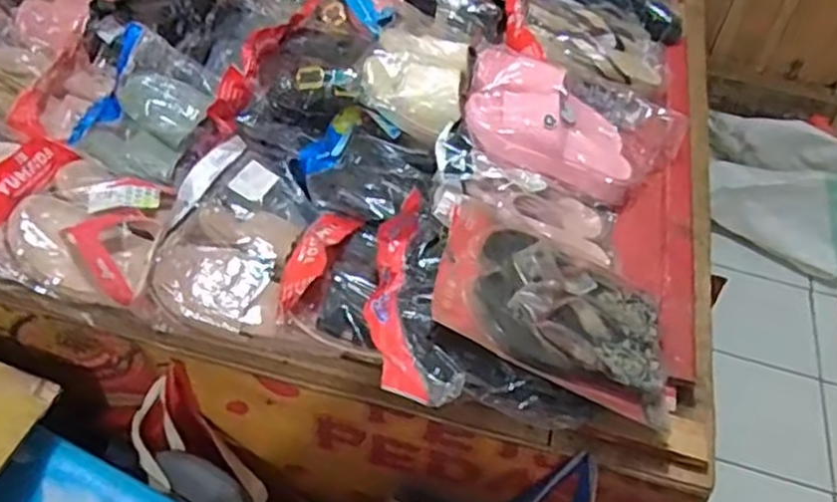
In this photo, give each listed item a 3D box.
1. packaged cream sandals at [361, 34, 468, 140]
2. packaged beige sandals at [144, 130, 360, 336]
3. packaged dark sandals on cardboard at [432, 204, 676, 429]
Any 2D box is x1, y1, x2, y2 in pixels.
[{"bbox_3d":[-0.001,-0.239,1.004,0.136,0.062,0.155,14,48,6],"label":"packaged cream sandals"},{"bbox_3d":[-0.180,-0.015,0.821,0.183,0.069,0.242,10,48,2],"label":"packaged beige sandals"},{"bbox_3d":[0.162,0.062,0.794,0.285,0.035,0.183,26,47,-7],"label":"packaged dark sandals on cardboard"}]

